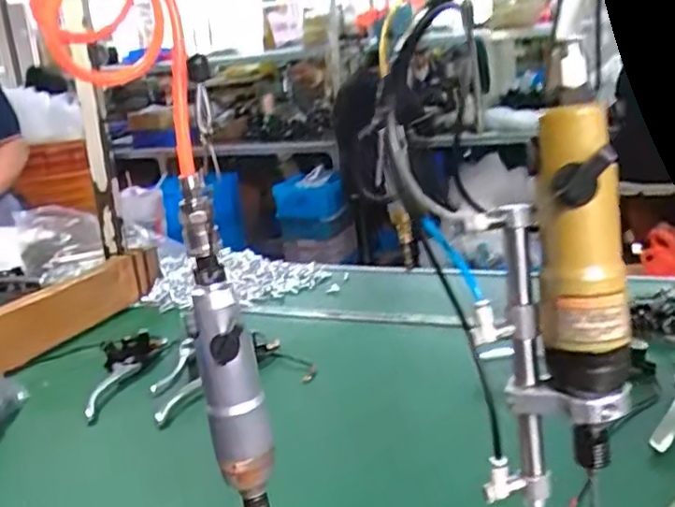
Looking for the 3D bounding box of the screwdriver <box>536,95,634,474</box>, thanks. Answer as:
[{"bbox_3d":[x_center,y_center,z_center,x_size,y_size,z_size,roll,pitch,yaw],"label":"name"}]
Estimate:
[{"bbox_3d":[0.118,0.014,0.316,0.041,0.171,0.032,1,17,21],"label":"screwdriver"}]

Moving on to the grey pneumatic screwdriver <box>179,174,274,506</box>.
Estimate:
[{"bbox_3d":[-0.072,0.073,0.441,0.038,0.238,0.038,-8,16,-13],"label":"grey pneumatic screwdriver"}]

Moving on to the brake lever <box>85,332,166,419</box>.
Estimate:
[{"bbox_3d":[-0.312,0.156,0.905,0.062,0.028,0.219,-2,16,9],"label":"brake lever"}]

